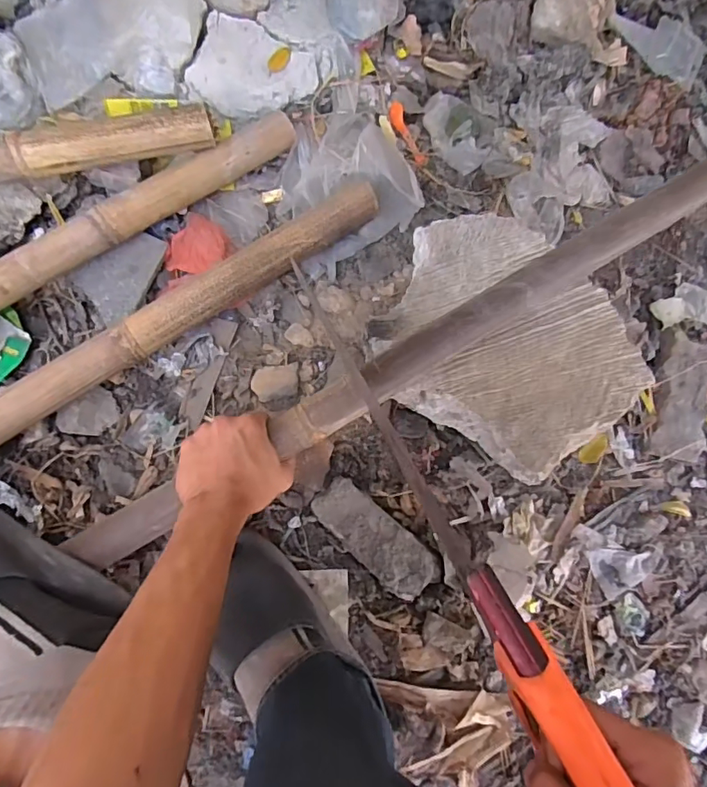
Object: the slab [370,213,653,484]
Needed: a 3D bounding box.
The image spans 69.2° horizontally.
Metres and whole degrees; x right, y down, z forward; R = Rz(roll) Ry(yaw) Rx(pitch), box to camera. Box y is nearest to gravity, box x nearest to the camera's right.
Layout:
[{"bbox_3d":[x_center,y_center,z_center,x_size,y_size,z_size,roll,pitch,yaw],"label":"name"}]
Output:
[{"bbox_3d":[0.179,-0.060,0.579,0.290,0.051,0.238,35,81,-3],"label":"slab"}]

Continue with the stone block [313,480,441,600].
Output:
[{"bbox_3d":[0.025,0.162,0.575,0.151,0.032,0.059,43,81,-2],"label":"stone block"}]

